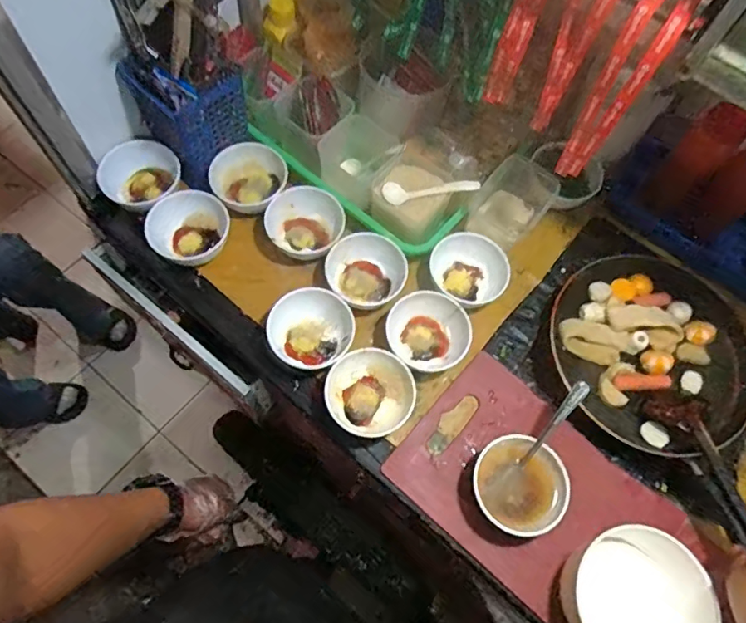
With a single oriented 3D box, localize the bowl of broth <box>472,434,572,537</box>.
[{"bbox_3d":[0.148,0.178,0.540,0.092,0.049,0.086,1,67,-3],"label":"bowl of broth"}]

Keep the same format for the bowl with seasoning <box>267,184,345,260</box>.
[{"bbox_3d":[-0.083,-0.108,0.648,0.088,0.054,0.095,1,67,-3],"label":"bowl with seasoning"}]

